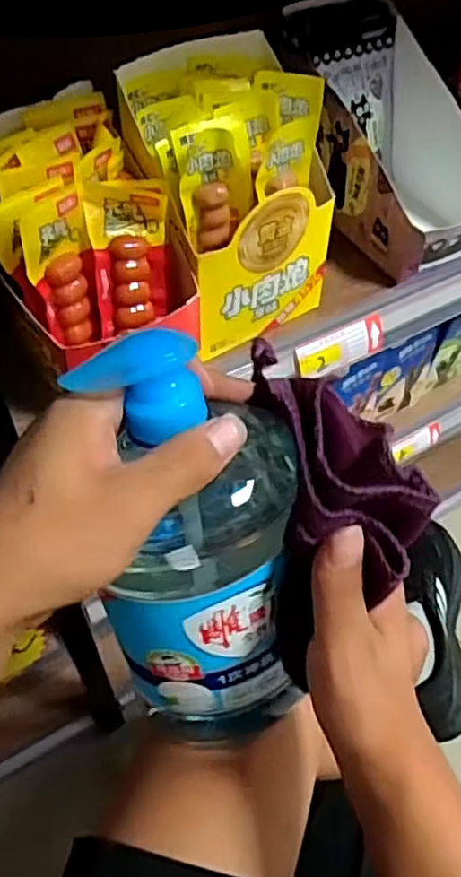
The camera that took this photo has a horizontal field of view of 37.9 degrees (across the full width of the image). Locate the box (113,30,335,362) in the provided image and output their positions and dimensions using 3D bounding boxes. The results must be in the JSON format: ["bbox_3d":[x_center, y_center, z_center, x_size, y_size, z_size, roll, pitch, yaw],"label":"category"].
[{"bbox_3d":[-0.005,-0.191,0.537,0.141,0.174,0.135,-33,61,-24],"label":"box"}]

